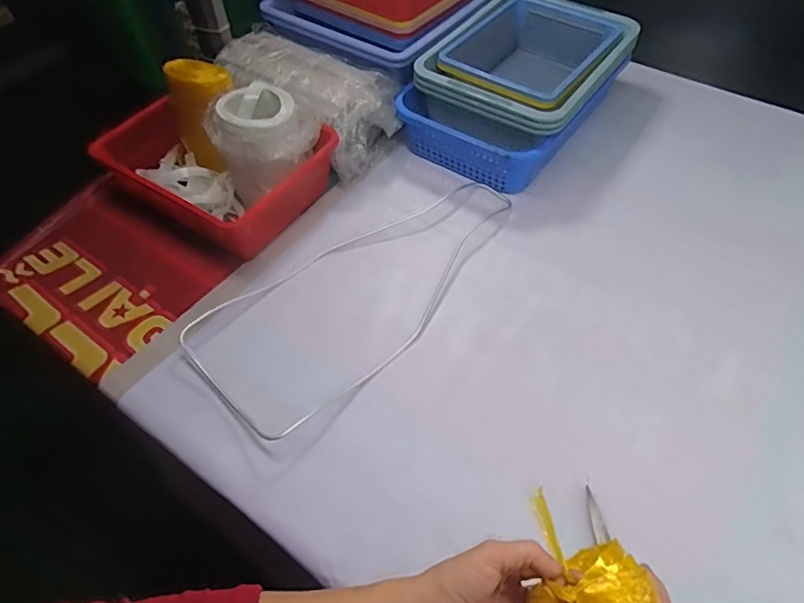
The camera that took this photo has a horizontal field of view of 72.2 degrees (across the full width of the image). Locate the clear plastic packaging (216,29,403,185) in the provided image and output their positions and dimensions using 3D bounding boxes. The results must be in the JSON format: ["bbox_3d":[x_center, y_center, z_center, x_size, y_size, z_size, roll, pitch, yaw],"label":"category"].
[{"bbox_3d":[-0.185,-0.387,1.051,0.400,0.136,0.190,34,62,24],"label":"clear plastic packaging"}]

